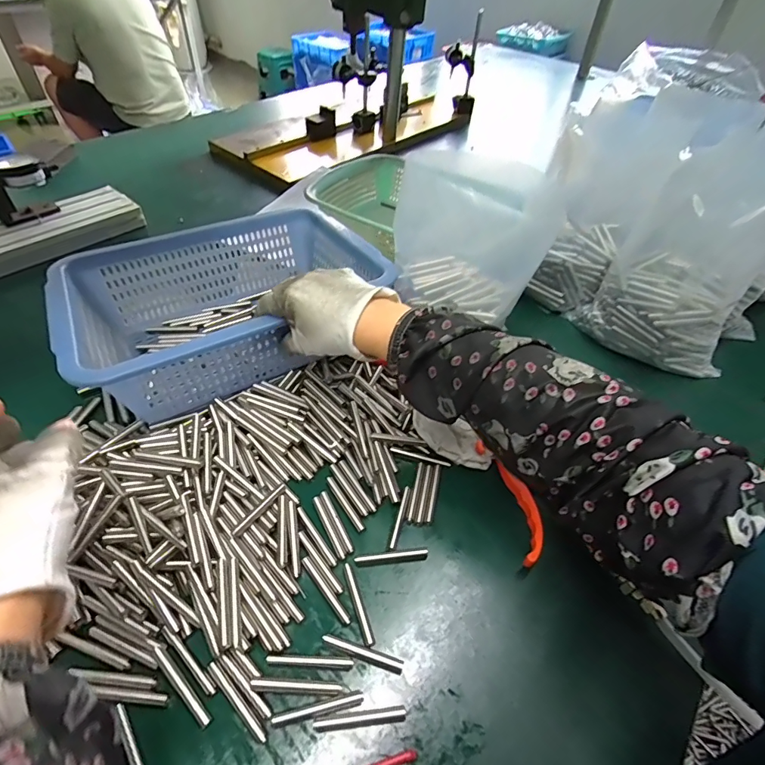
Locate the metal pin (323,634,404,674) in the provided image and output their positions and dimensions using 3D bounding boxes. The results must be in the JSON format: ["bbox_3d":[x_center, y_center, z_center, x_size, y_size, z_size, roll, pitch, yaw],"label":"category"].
[{"bbox_3d":[-0.014,0.188,0.298,0.057,0.004,0.008,18,49,5],"label":"metal pin"}]

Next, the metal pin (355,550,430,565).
[{"bbox_3d":[0.008,0.139,0.344,0.058,0.007,0.006,0,50,-10],"label":"metal pin"}]

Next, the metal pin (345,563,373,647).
[{"bbox_3d":[-0.018,0.164,0.320,0.006,0.004,0.058,-11,53,-19],"label":"metal pin"}]

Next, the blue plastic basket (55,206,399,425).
[{"bbox_3d":[-0.165,-0.092,0.474,0.295,0.101,0.228,-22,52,-21],"label":"blue plastic basket"}]

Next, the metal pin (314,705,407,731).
[{"bbox_3d":[-0.014,0.215,0.275,0.058,0.004,0.008,1,50,-10],"label":"metal pin"}]

